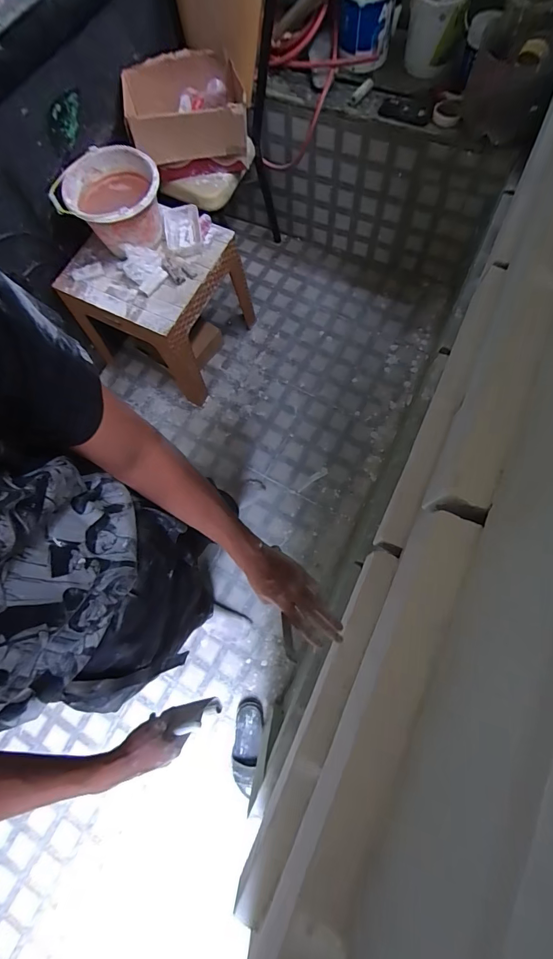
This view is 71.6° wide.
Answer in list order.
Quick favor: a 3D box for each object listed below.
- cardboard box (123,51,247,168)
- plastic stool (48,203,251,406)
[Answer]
[{"bbox_3d":[-0.282,-1.159,1.222,0.360,0.157,0.280,-6,73,1],"label":"cardboard box"},{"bbox_3d":[-0.412,-0.673,1.473,0.470,0.471,0.479,25,76,10],"label":"plastic stool"}]

